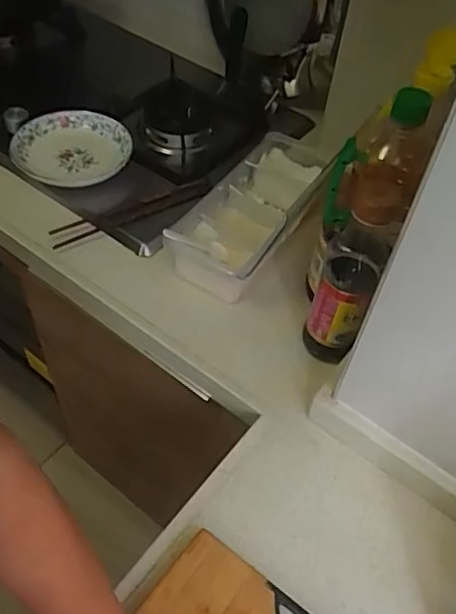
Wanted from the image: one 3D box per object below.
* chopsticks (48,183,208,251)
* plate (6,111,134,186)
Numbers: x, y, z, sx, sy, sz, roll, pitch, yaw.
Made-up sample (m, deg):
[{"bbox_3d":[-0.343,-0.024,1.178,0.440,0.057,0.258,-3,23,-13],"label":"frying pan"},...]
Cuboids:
[{"bbox_3d":[-0.139,-0.137,0.842,0.239,0.008,0.043,-22,49,-14],"label":"chopsticks"},{"bbox_3d":[-0.248,-0.250,0.911,0.175,0.039,0.152,13,50,5],"label":"plate"}]

